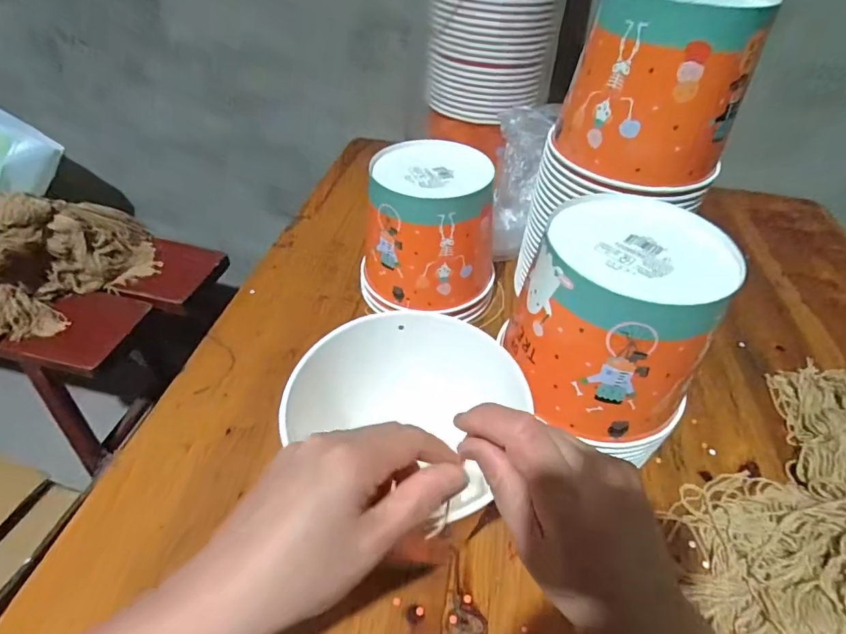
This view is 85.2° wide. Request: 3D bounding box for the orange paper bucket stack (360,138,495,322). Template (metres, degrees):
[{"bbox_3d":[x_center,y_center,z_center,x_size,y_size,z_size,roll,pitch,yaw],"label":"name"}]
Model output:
[{"bbox_3d":[0.010,-0.092,0.526,0.149,0.157,0.139,8,44,3],"label":"orange paper bucket stack"}]

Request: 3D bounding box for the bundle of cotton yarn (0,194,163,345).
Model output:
[{"bbox_3d":[-0.662,-0.098,0.781,0.162,0.174,0.368,35,51,27],"label":"bundle of cotton yarn"}]

